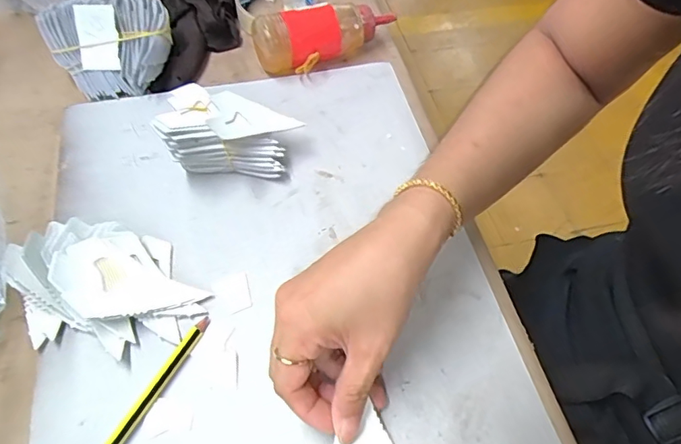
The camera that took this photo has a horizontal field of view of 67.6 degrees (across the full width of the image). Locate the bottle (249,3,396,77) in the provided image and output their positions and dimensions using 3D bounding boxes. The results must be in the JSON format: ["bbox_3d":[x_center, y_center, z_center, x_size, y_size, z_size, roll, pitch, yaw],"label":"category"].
[{"bbox_3d":[-0.015,-0.186,0.492,0.140,0.046,0.054,-27,60,-20],"label":"bottle"}]

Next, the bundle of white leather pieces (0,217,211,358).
[{"bbox_3d":[-0.159,0.040,0.336,0.098,0.034,0.114,-36,64,-24],"label":"bundle of white leather pieces"}]

